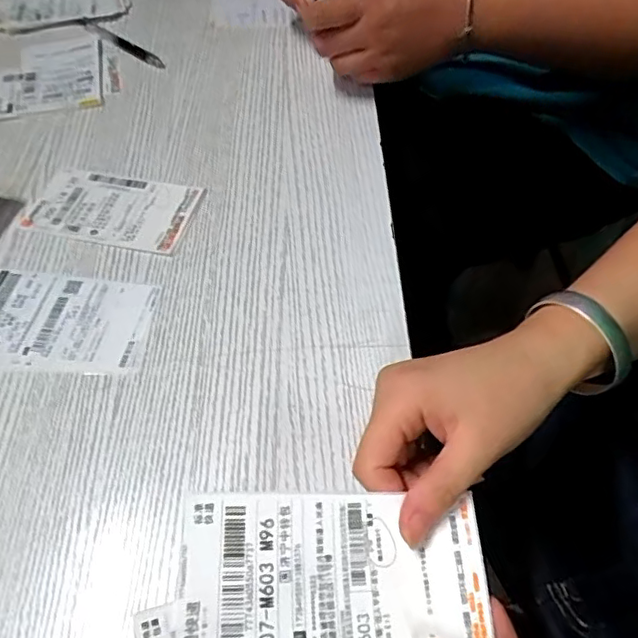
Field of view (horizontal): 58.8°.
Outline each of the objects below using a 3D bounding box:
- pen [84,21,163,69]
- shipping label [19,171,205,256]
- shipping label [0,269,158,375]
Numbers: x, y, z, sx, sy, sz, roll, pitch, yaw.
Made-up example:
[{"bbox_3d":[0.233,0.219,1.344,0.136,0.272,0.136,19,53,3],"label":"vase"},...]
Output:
[{"bbox_3d":[-0.219,-0.301,0.613,0.142,0.010,0.011,32,60,21],"label":"pen"},{"bbox_3d":[-0.170,-0.090,0.463,0.135,0.004,0.073,9,55,7],"label":"shipping label"},{"bbox_3d":[-0.183,0.000,0.397,0.126,0.004,0.083,4,54,3],"label":"shipping label"}]

